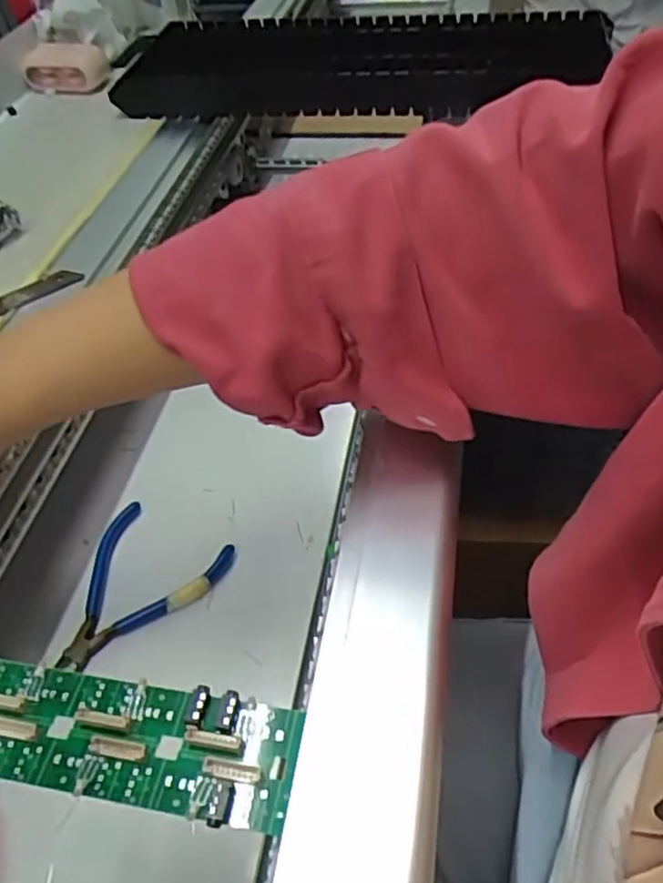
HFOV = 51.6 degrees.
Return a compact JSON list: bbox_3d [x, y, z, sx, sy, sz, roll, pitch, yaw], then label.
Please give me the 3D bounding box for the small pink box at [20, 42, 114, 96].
[{"bbox_3d":[-0.237,-0.332,0.614,0.073,0.035,0.037,7,50,12],"label":"small pink box"}]

